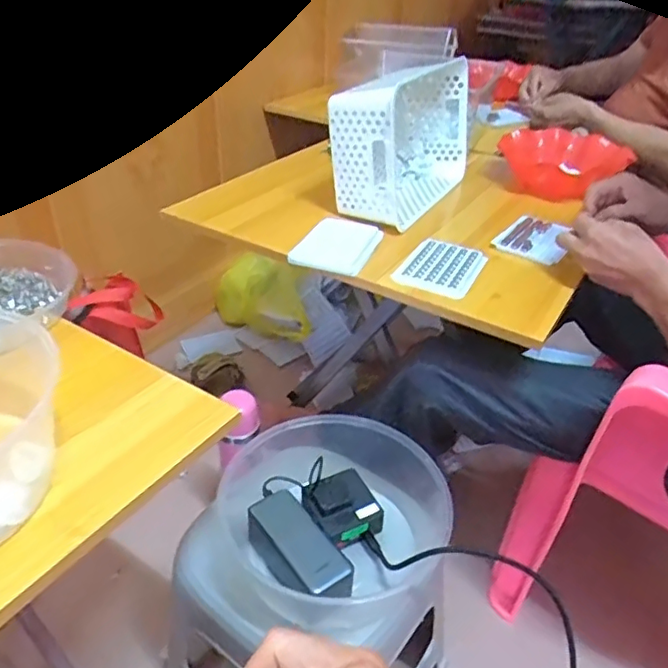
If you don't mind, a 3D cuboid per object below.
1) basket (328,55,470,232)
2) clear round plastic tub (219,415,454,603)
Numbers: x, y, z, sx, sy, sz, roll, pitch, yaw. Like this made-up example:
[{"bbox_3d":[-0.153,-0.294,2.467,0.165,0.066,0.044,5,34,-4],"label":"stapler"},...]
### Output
[{"bbox_3d":[0.113,-0.309,0.935,0.133,0.195,0.293,18,38,20],"label":"basket"},{"bbox_3d":[-0.003,0.190,0.653,0.216,0.104,0.210,2,35,-2],"label":"clear round plastic tub"}]

